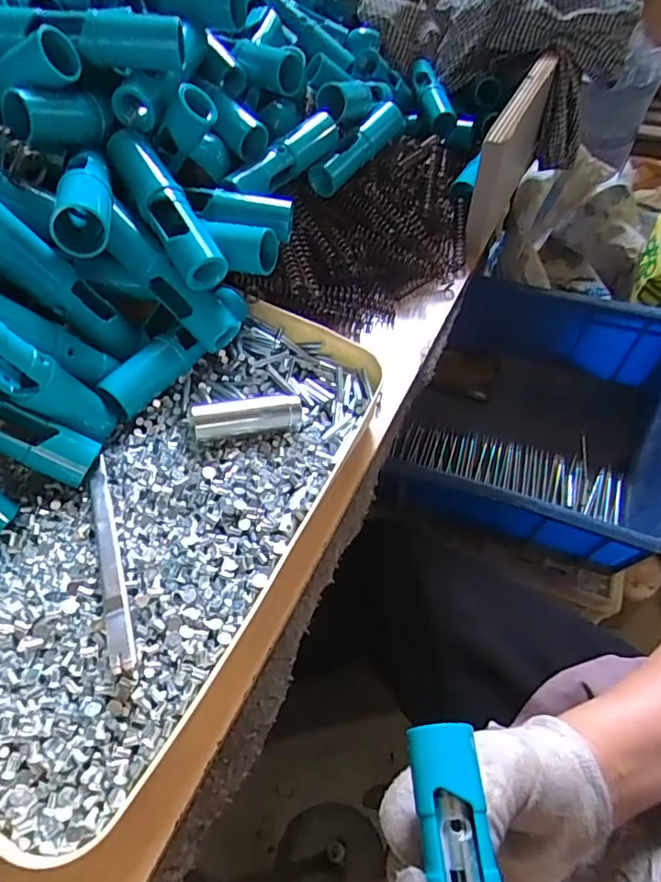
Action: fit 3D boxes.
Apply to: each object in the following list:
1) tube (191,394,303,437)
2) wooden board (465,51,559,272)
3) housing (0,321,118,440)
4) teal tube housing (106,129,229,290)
[{"bbox_3d":[-0.051,-0.016,0.348,0.068,0.017,0.015,-7,49,-22],"label":"tube"},{"bbox_3d":[0.182,-0.285,0.559,0.019,0.121,0.230,20,54,16],"label":"wooden board"},{"bbox_3d":[-0.167,-0.037,0.308,0.028,0.120,0.021,-36,55,3],"label":"housing"},{"bbox_3d":[-0.110,-0.156,0.367,0.030,0.023,0.126,-29,77,-21],"label":"teal tube housing"}]

